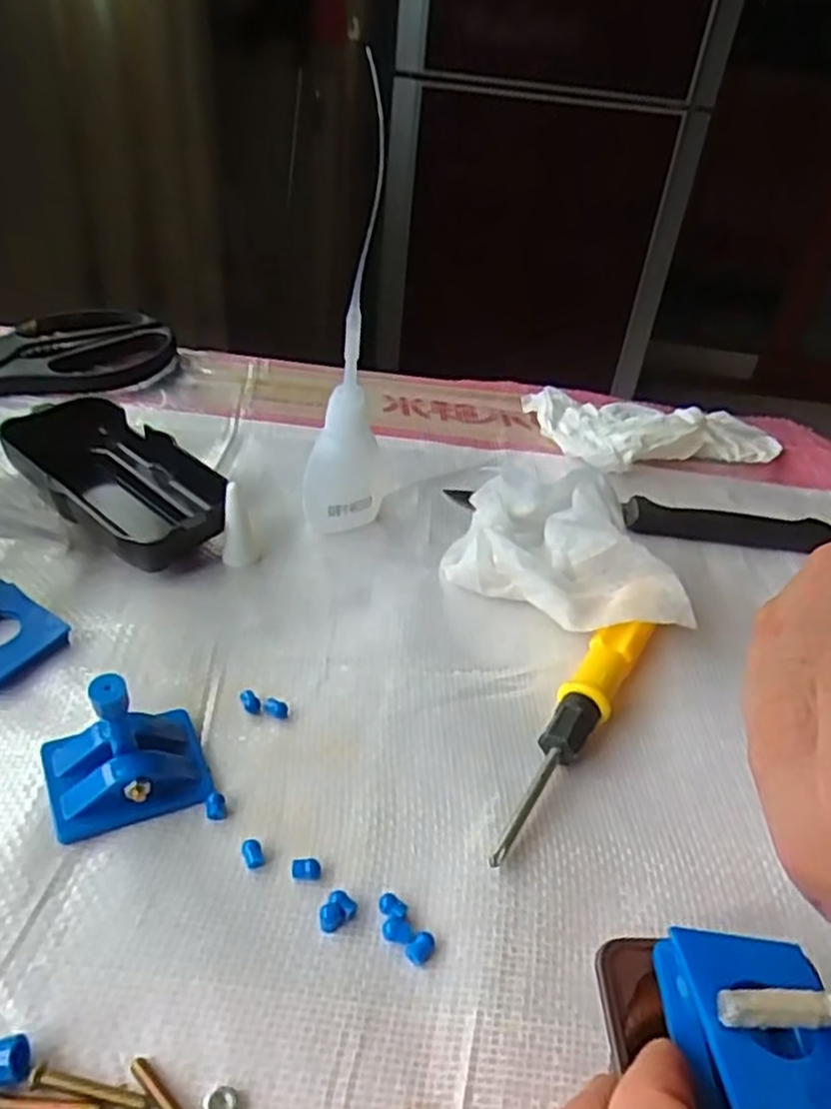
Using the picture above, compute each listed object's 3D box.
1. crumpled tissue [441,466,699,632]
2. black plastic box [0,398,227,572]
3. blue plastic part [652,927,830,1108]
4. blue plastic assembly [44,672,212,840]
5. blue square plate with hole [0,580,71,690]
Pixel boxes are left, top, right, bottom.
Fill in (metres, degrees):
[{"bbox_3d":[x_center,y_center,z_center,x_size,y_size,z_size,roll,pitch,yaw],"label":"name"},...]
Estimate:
[{"bbox_3d":[0.059,0.002,0.310,0.096,0.046,0.051,32,44,28],"label":"crumpled tissue"},{"bbox_3d":[-0.127,-0.031,0.337,0.107,0.026,0.050,33,45,29],"label":"black plastic box"},{"bbox_3d":[0.073,0.102,0.167,0.034,0.018,0.047,7,38,-1],"label":"blue plastic part"},{"bbox_3d":[-0.084,0.051,0.227,0.043,0.043,0.032,-12,42,-24],"label":"blue plastic assembly"},{"bbox_3d":[-0.144,0.028,0.275,0.040,0.010,0.033,30,43,26],"label":"blue square plate with hole"}]

